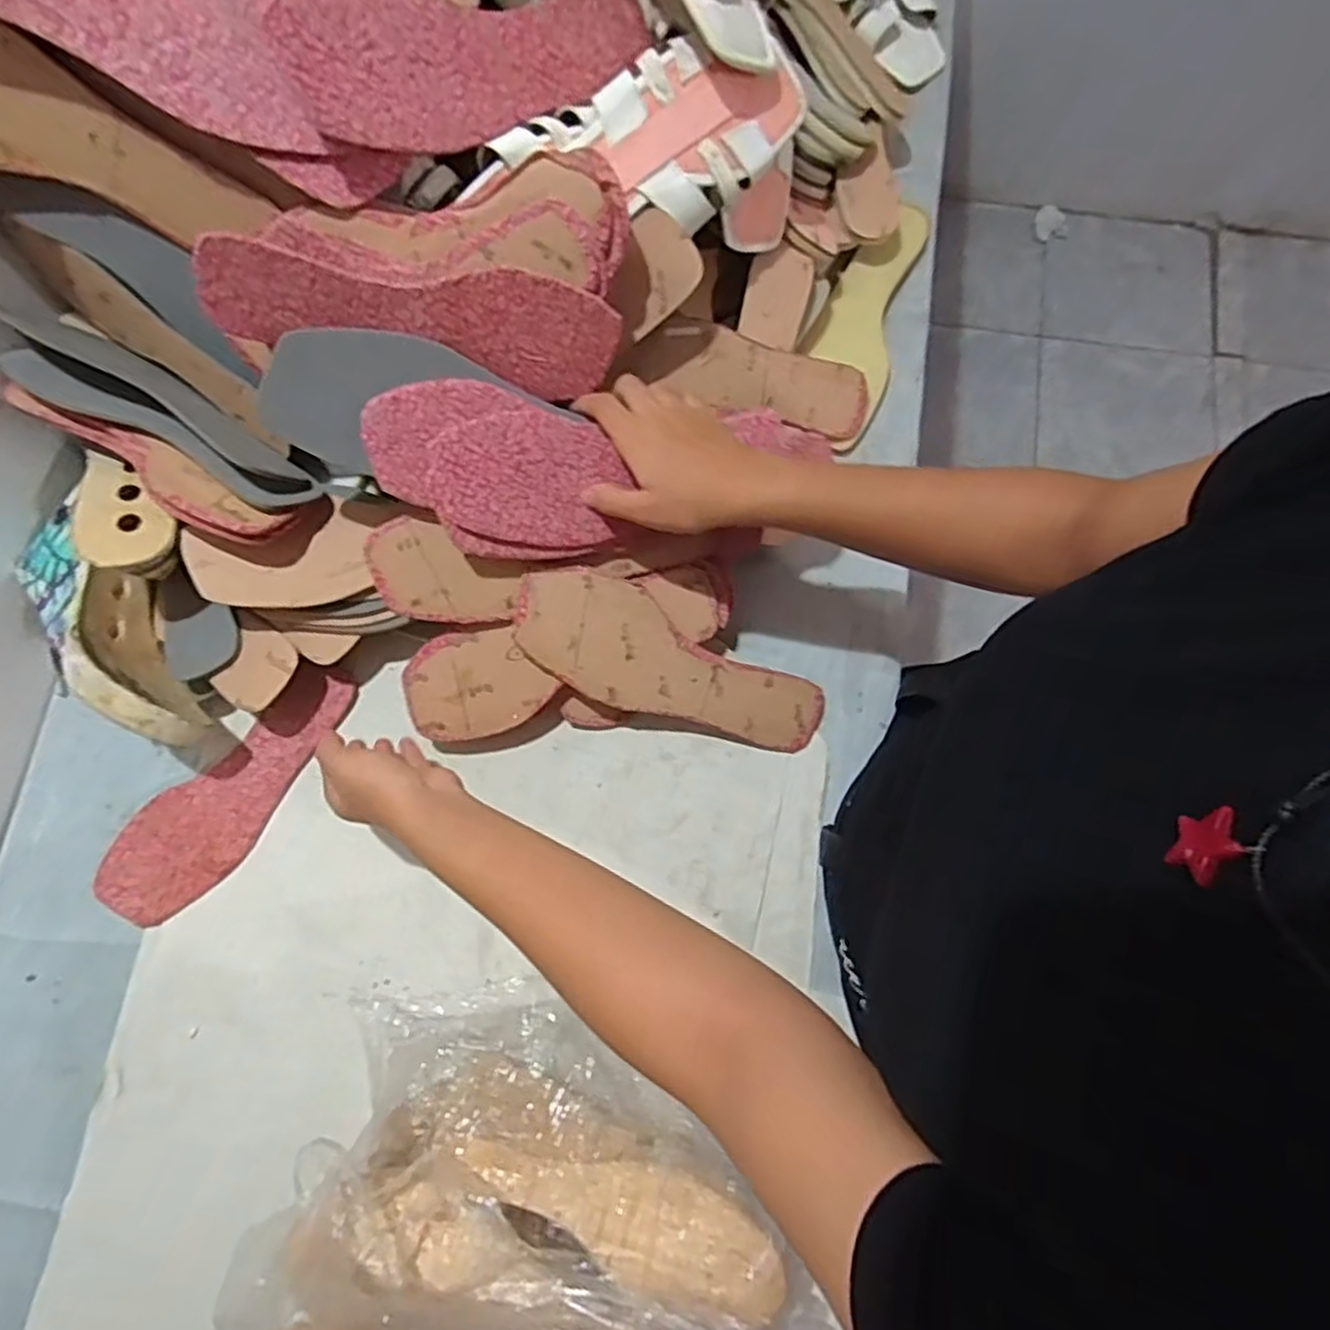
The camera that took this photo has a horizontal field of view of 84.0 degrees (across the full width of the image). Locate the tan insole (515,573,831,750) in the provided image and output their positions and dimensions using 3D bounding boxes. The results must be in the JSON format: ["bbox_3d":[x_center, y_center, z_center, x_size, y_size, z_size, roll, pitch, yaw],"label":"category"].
[{"bbox_3d":[0.007,-0.001,0.549,0.238,0.007,0.083,20,98,-10],"label":"tan insole"}]

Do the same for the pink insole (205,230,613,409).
[{"bbox_3d":[-0.149,-0.216,0.451,0.237,0.072,0.007,7,43,-16],"label":"pink insole"}]

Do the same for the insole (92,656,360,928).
[{"bbox_3d":[-0.334,0.101,0.575,0.240,0.013,0.081,-43,81,-7],"label":"insole"}]

